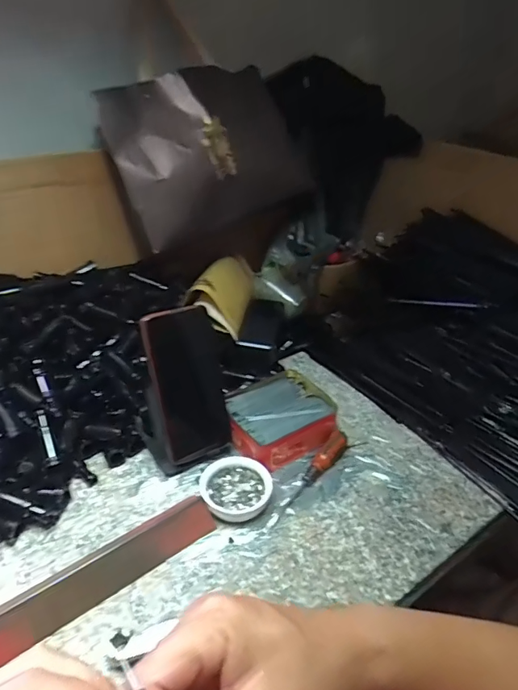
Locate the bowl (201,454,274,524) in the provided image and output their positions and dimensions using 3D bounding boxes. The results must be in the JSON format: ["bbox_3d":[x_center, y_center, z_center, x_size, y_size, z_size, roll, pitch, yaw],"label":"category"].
[{"bbox_3d":[-0.025,0.153,0.509,0.071,0.021,0.076,1,34,-1],"label":"bowl"}]

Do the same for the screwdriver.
[{"bbox_3d":[0.060,0.141,0.525,0.019,0.028,0.144,23,39,28],"label":"screwdriver"}]

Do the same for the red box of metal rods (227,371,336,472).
[{"bbox_3d":[0.023,0.090,0.586,0.128,0.040,0.115,-18,38,-26],"label":"red box of metal rods"}]

